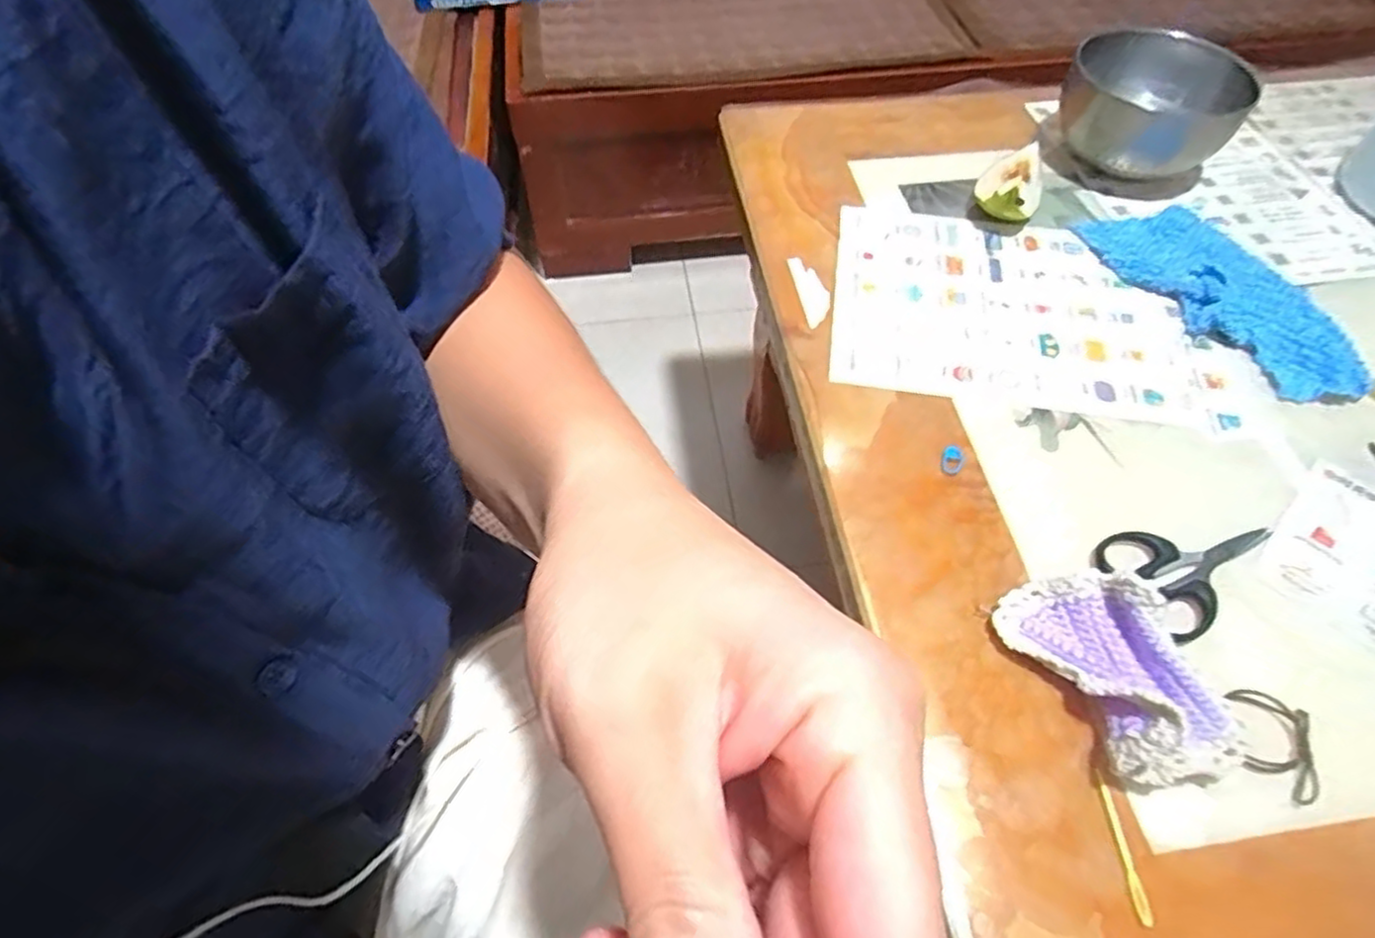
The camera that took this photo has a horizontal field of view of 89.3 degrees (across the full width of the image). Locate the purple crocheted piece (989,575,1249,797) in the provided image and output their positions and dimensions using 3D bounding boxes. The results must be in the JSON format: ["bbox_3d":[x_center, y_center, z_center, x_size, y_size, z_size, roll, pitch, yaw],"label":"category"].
[{"bbox_3d":[0.235,0.107,0.373,0.077,0.045,0.124,-24,60,-16],"label":"purple crocheted piece"}]

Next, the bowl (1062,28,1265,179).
[{"bbox_3d":[0.427,-0.338,0.646,0.144,0.088,0.152,0,56,-1],"label":"bowl"}]

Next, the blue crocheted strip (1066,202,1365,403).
[{"bbox_3d":[0.428,-0.142,0.554,0.097,0.023,0.223,-22,59,-15],"label":"blue crocheted strip"}]

